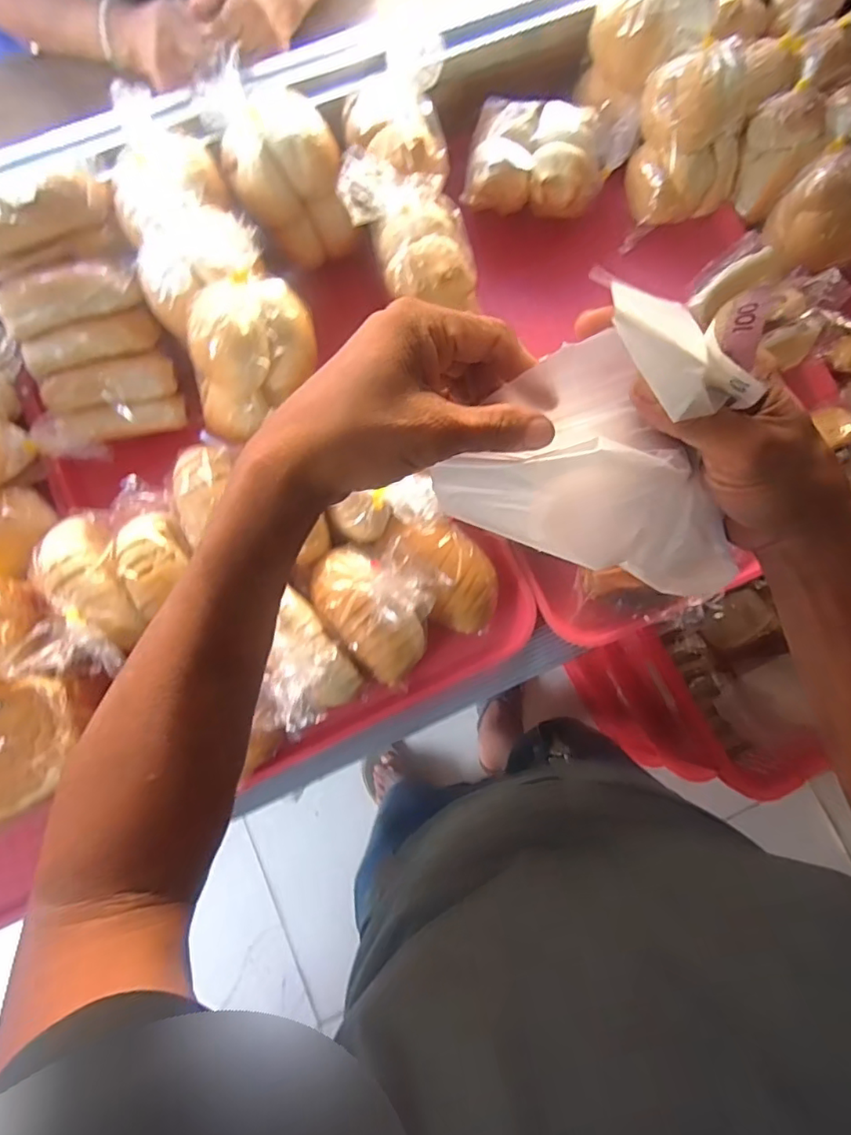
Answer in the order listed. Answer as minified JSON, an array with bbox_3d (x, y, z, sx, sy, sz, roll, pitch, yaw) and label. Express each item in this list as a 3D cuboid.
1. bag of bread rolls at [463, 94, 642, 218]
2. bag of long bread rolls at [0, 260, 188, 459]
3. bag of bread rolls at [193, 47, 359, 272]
[{"bbox_3d":[0.136,-0.450,0.625,0.175,0.057,0.099,3,80,0],"label":"bag of bread rolls"},{"bbox_3d":[-0.334,-0.210,0.571,0.145,0.055,0.173,-9,112,-9],"label":"bag of long bread rolls"},{"bbox_3d":[-0.140,-0.392,0.568,0.111,0.137,0.105,-28,81,-5],"label":"bag of bread rolls"}]

